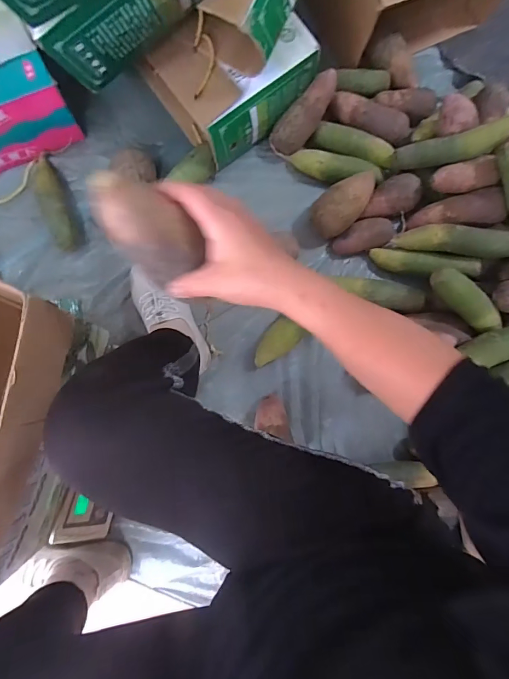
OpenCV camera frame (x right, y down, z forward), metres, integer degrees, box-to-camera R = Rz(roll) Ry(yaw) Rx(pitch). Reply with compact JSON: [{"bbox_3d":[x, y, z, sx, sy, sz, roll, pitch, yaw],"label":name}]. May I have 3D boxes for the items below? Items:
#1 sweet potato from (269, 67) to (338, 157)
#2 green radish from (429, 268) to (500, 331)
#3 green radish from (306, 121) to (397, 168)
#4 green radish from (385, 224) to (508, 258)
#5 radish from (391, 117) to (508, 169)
[{"bbox_3d":[0.100,-0.449,0.720,0.063,0.052,0.163,42,108,0],"label":"sweet potato"},{"bbox_3d":[0.394,-0.073,0.670,0.155,0.045,0.048,42,83,0],"label":"green radish"},{"bbox_3d":[0.198,-0.403,0.758,0.162,0.048,0.045,20,84,-3],"label":"green radish"},{"bbox_3d":[0.377,-0.190,0.697,0.216,0.043,0.046,12,83,28],"label":"green radish"},{"bbox_3d":[0.384,-0.371,0.695,0.229,0.044,0.062,-7,85,20],"label":"radish"}]

